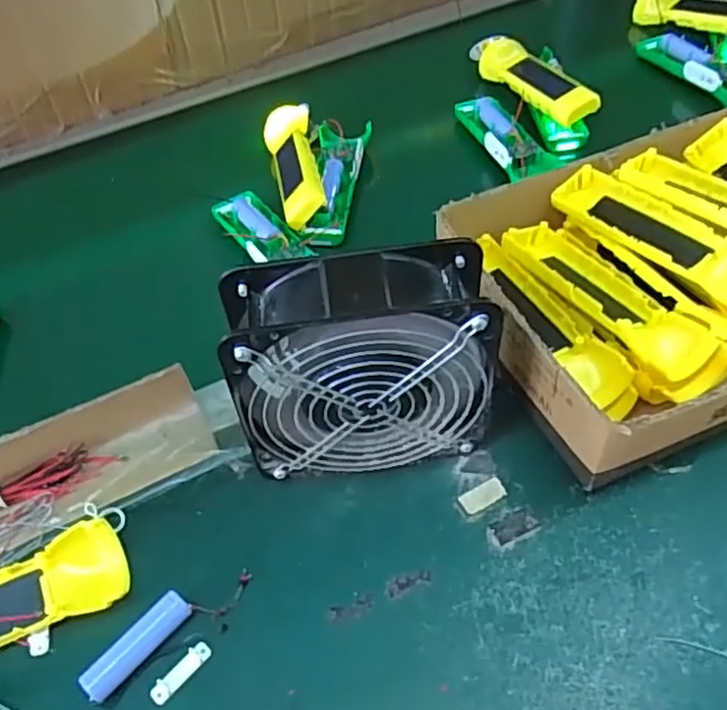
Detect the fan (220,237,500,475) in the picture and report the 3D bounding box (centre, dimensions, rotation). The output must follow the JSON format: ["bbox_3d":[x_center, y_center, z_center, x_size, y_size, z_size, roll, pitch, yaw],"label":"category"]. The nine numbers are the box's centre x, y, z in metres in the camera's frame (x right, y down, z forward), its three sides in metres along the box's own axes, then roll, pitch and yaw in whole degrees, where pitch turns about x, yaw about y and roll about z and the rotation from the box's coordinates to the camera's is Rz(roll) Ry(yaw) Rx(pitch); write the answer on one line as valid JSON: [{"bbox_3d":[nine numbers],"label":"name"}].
[{"bbox_3d":[0.000,0.009,0.409,0.146,0.144,0.064,-9,52,-1],"label":"fan"}]

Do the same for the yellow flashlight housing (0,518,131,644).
[{"bbox_3d":[-0.221,0.149,0.392,0.161,0.021,0.049,-19,53,-9],"label":"yellow flashlight housing"}]

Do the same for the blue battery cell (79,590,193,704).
[{"bbox_3d":[-0.127,0.163,0.381,0.017,0.014,0.066,34,62,27],"label":"blue battery cell"}]

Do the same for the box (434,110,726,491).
[{"bbox_3d":[0.278,-0.086,0.487,0.407,0.096,0.214,-23,54,-11],"label":"box"}]

